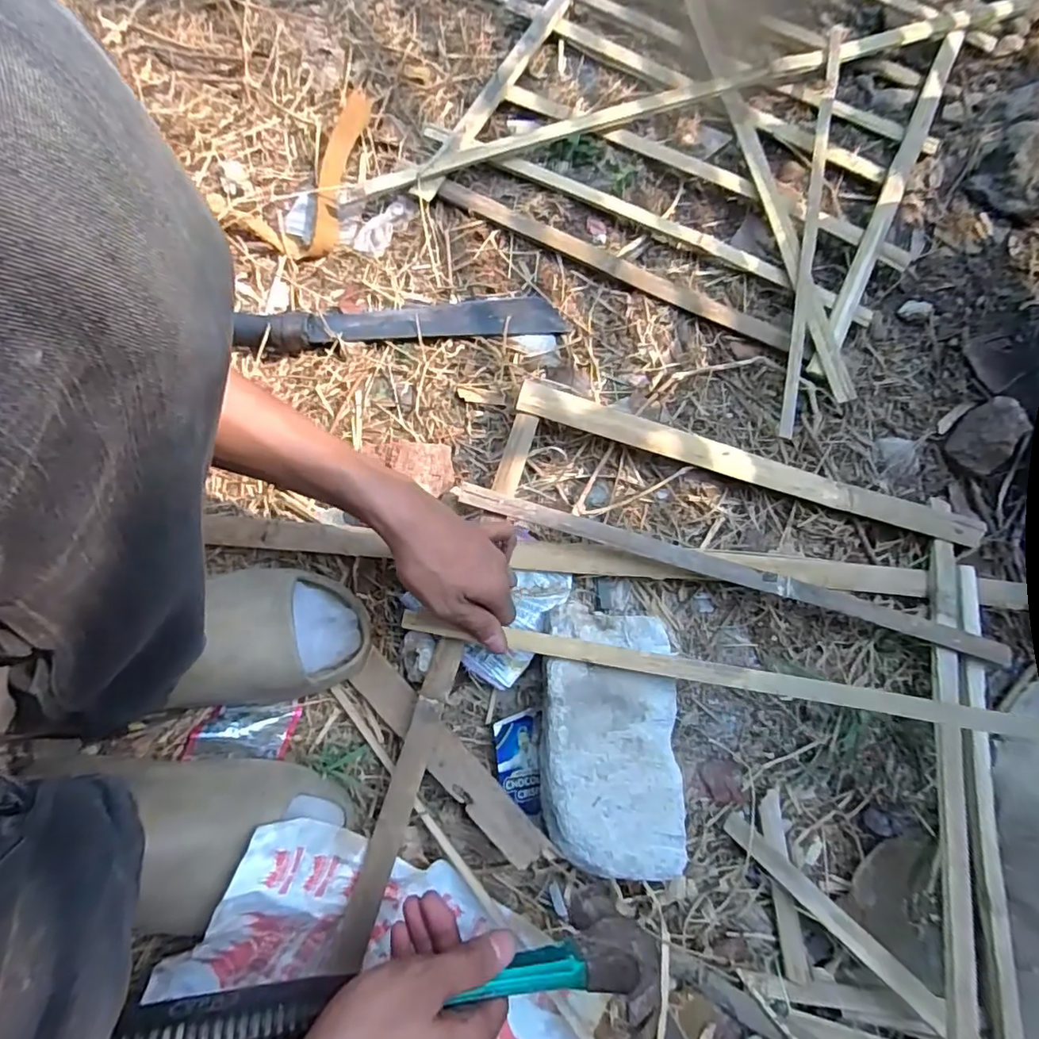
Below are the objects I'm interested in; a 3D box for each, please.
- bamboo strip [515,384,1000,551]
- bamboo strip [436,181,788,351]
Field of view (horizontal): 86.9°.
[{"bbox_3d":[0.222,-0.052,0.521,0.456,0.013,0.033,17,69,-3],"label":"bamboo strip"},{"bbox_3d":[0.096,-0.268,0.572,0.391,0.011,0.023,24,74,8],"label":"bamboo strip"}]

